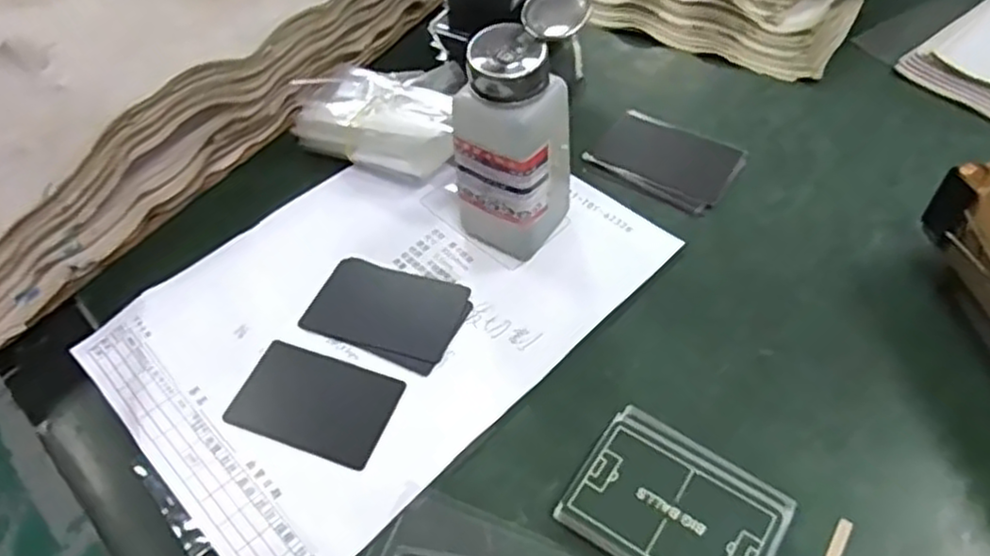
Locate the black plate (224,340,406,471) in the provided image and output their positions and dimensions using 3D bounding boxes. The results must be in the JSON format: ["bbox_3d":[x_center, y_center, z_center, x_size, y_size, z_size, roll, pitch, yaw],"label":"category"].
[{"bbox_3d":[-0.095,0.066,0.382,0.083,0.004,0.053,15,55,16],"label":"black plate"}]

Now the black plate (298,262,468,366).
[{"bbox_3d":[-0.064,0.018,0.420,0.087,0.004,0.053,12,54,14],"label":"black plate"}]

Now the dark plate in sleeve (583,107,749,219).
[{"bbox_3d":[0.114,-0.081,0.483,0.095,0.008,0.066,32,63,29],"label":"dark plate in sleeve"}]

